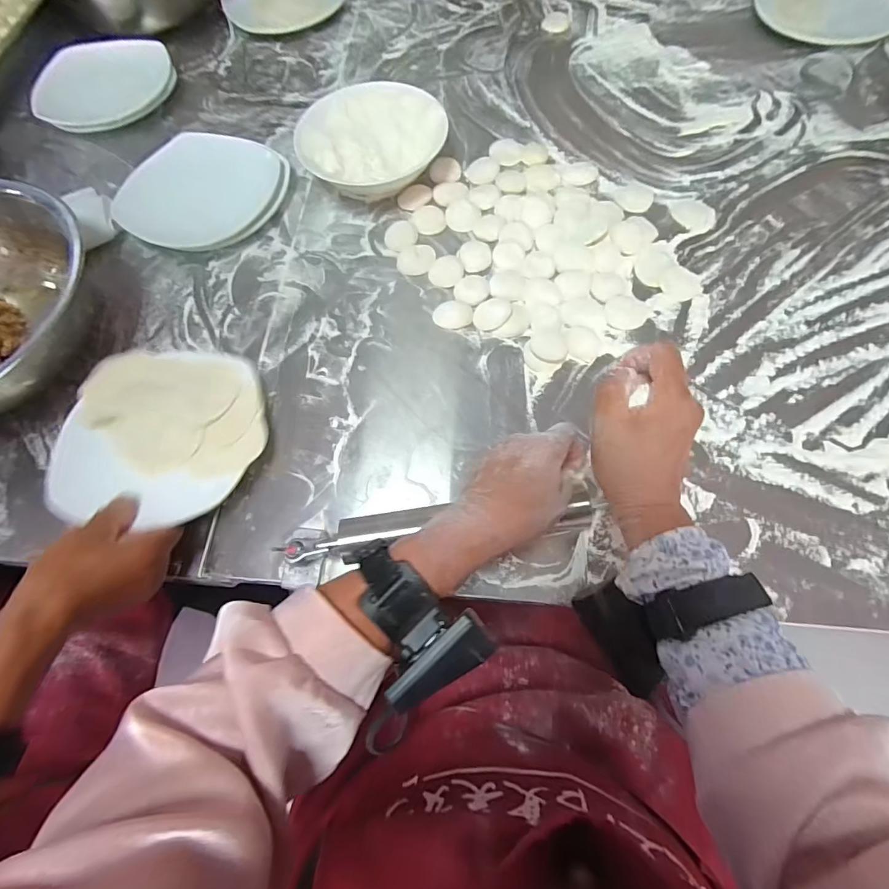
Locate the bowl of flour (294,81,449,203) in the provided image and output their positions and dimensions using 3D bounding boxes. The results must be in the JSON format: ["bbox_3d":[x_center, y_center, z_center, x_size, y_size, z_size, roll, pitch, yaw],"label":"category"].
[{"bbox_3d":[-0.089,-0.364,0.565,0.168,0.054,0.150,-36,71,-12],"label":"bowl of flour"}]

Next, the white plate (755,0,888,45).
[{"bbox_3d":[0.571,-0.665,0.688,0.197,0.024,0.197,30,71,13],"label":"white plate"}]

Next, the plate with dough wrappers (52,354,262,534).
[{"bbox_3d":[-0.261,-0.013,0.436,0.176,0.028,0.178,-1,67,2],"label":"plate with dough wrappers"}]

